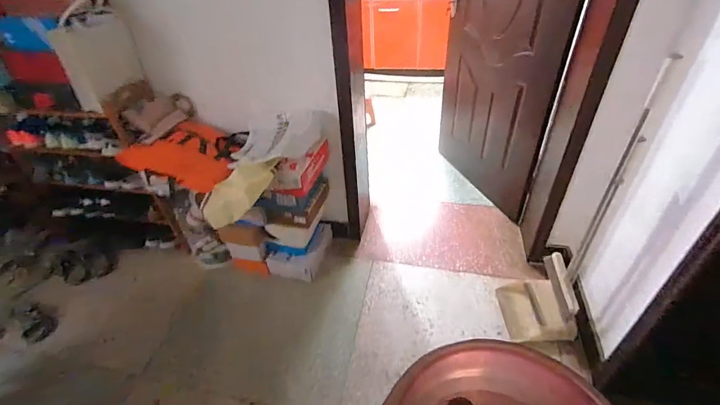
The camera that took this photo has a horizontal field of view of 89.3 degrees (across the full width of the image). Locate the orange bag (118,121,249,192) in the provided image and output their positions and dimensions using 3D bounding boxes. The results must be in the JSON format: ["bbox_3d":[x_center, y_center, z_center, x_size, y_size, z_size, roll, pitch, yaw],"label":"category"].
[{"bbox_3d":[-0.746,-0.195,1.545,0.467,0.164,0.261,-1,40,8],"label":"orange bag"}]

